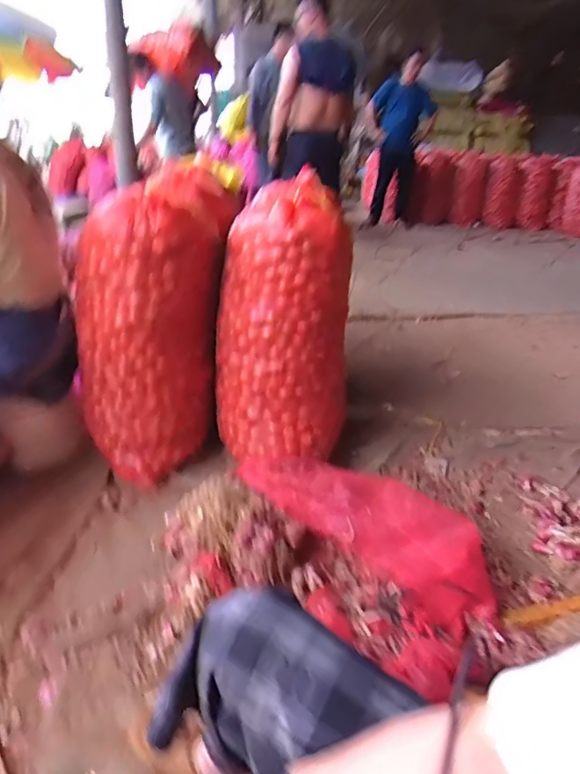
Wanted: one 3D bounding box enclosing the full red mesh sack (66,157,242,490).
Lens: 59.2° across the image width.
[{"bbox_3d":[-0.384,-0.170,1.437,0.408,0.740,0.311,-17,33,-34],"label":"full red mesh sack"}]

